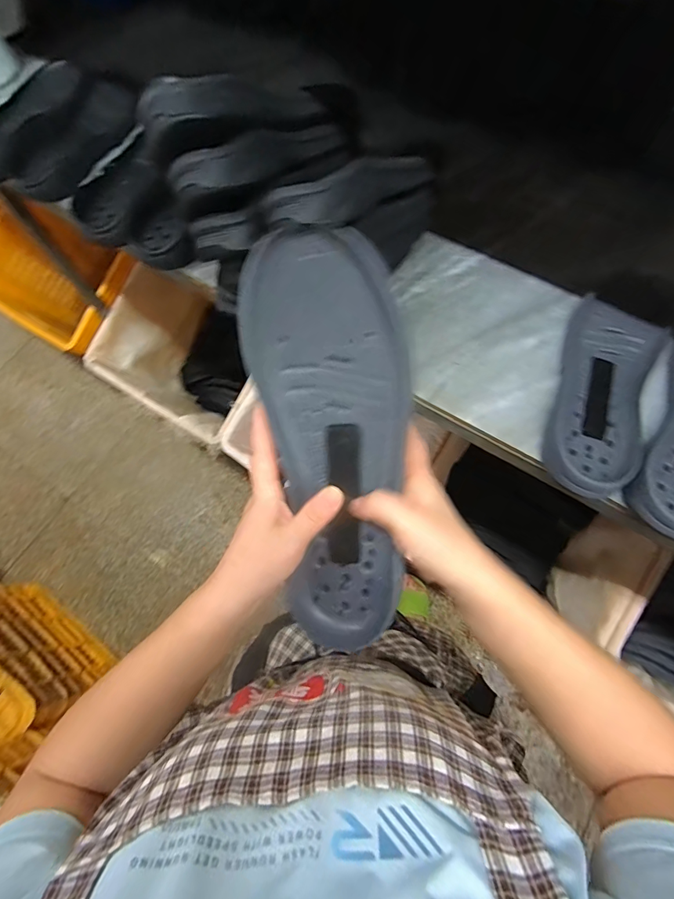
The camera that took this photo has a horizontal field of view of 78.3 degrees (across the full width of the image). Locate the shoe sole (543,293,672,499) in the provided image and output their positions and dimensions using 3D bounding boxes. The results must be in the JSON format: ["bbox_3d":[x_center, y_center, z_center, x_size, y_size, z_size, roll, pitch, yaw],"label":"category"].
[{"bbox_3d":[0.315,-0.068,0.495,0.105,0.029,0.258,26,72,10],"label":"shoe sole"}]

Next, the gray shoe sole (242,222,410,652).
[{"bbox_3d":[0.001,0.007,0.306,0.105,0.033,0.300,-5,105,-1],"label":"gray shoe sole"}]

